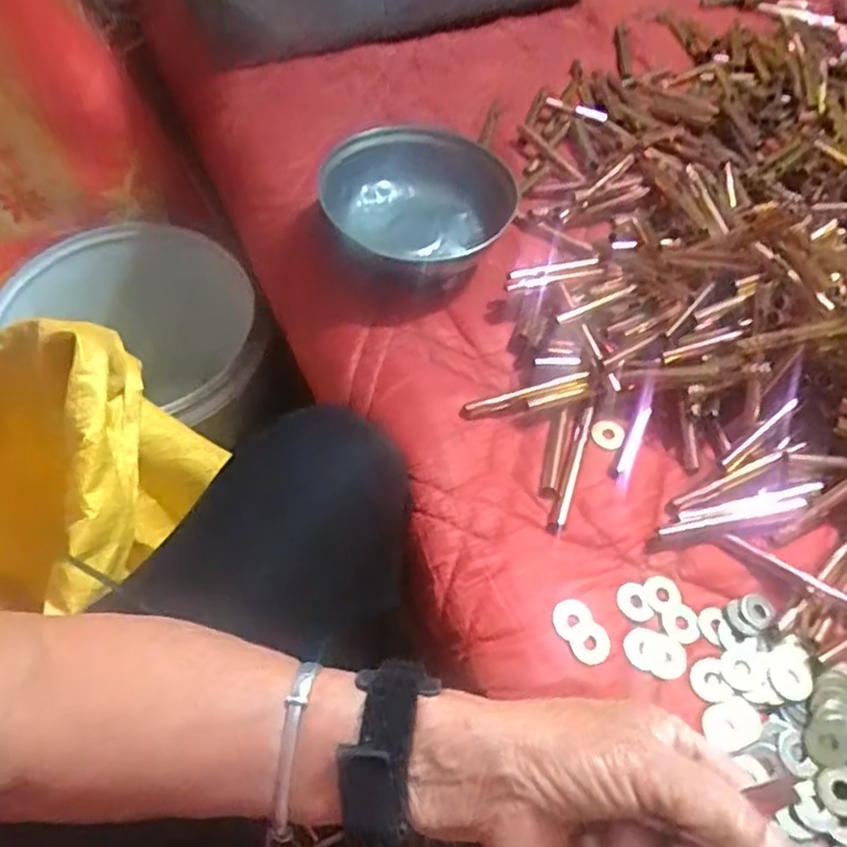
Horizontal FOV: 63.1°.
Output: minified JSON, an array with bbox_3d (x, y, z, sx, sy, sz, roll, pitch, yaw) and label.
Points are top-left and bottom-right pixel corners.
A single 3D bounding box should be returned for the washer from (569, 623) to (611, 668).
[{"bbox_3d":[0.090,0.119,0.371,0.022,0.004,0.020,2,73,-7],"label":"washer"}]

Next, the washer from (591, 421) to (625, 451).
[{"bbox_3d":[0.120,0.008,0.448,0.023,0.004,0.020,-14,74,-19],"label":"washer"}]

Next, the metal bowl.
[{"bbox_3d":[-0.002,-0.161,0.511,0.133,0.051,0.141,2,57,-3],"label":"metal bowl"}]

